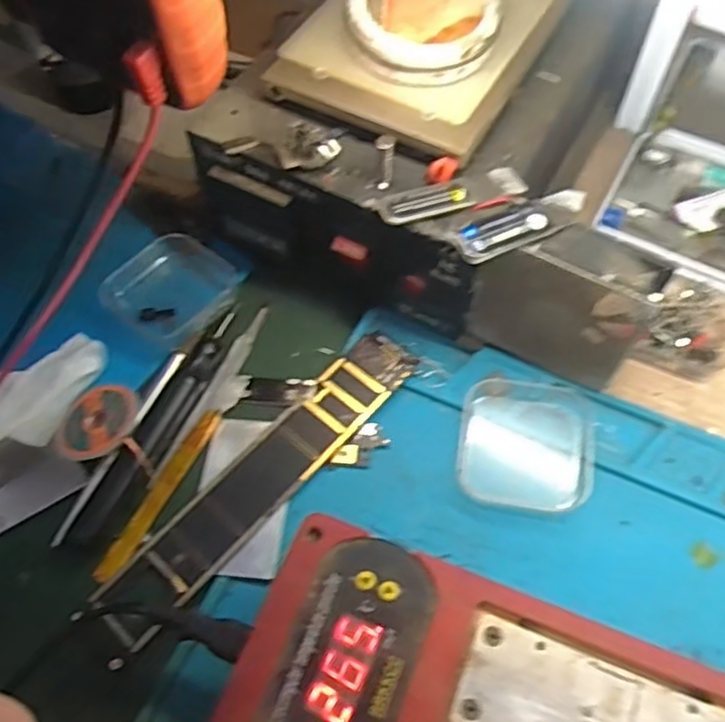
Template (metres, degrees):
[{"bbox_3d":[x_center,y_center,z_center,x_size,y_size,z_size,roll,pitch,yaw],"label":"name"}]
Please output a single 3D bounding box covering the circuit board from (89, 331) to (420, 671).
[{"bbox_3d":[-0.049,0.055,0.344,0.034,0.011,0.194,37,69,24],"label":"circuit board"}]

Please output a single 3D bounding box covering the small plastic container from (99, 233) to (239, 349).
[{"bbox_3d":[-0.107,-0.040,0.401,0.063,0.019,0.059,29,65,17],"label":"small plastic container"}]

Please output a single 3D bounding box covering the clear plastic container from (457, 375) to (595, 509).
[{"bbox_3d":[0.082,0.039,0.352,0.063,0.014,0.066,7,60,6],"label":"clear plastic container"}]

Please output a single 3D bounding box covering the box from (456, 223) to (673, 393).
[{"bbox_3d":[0.096,-0.027,0.346,0.082,0.085,0.025,19,62,12],"label":"box"}]

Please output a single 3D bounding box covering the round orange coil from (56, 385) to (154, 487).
[{"bbox_3d":[-0.124,0.033,0.352,0.053,0.013,0.042,20,62,13],"label":"round orange coil"}]

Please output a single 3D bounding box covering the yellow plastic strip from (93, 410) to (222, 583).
[{"bbox_3d":[-0.099,0.064,0.346,0.011,0.004,0.094,24,63,15],"label":"yellow plastic strip"}]

